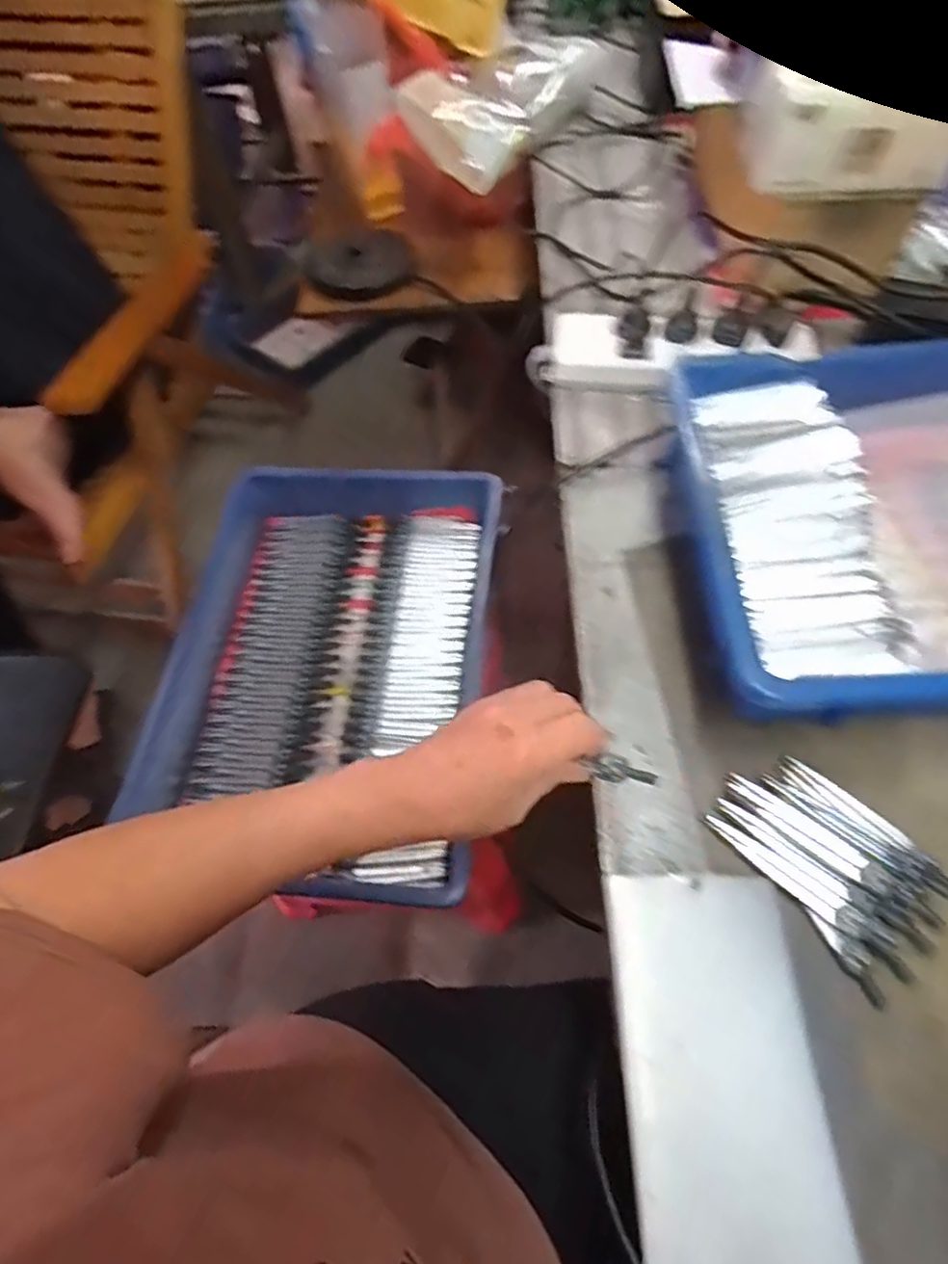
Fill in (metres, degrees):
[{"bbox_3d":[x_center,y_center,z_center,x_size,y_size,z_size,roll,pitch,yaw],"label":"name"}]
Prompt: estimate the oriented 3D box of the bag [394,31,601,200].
[{"bbox_3d":[0.029,-0.695,0.830,0.162,0.062,0.247,31,66,19],"label":"bag"}]

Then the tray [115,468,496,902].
[{"bbox_3d":[-0.135,0.005,0.636,0.288,0.081,0.401,3,60,5],"label":"tray"}]

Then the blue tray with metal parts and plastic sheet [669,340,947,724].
[{"bbox_3d":[0.364,-0.085,0.441,0.423,0.068,0.287,-2,60,2],"label":"blue tray with metal parts and plastic sheet"}]

